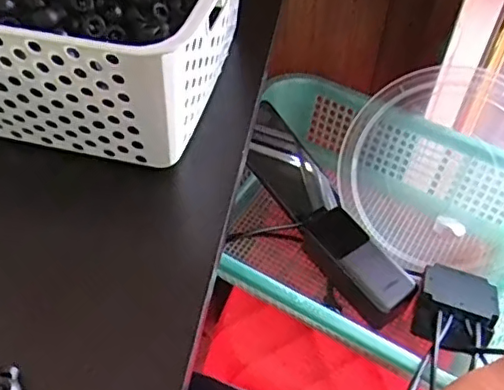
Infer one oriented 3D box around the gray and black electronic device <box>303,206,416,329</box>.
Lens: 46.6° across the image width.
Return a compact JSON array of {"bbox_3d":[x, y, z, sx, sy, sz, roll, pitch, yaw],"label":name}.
[{"bbox_3d":[0.110,0.071,0.645,0.055,0.040,0.147,-31,58,-23],"label":"gray and black electronic device"}]

